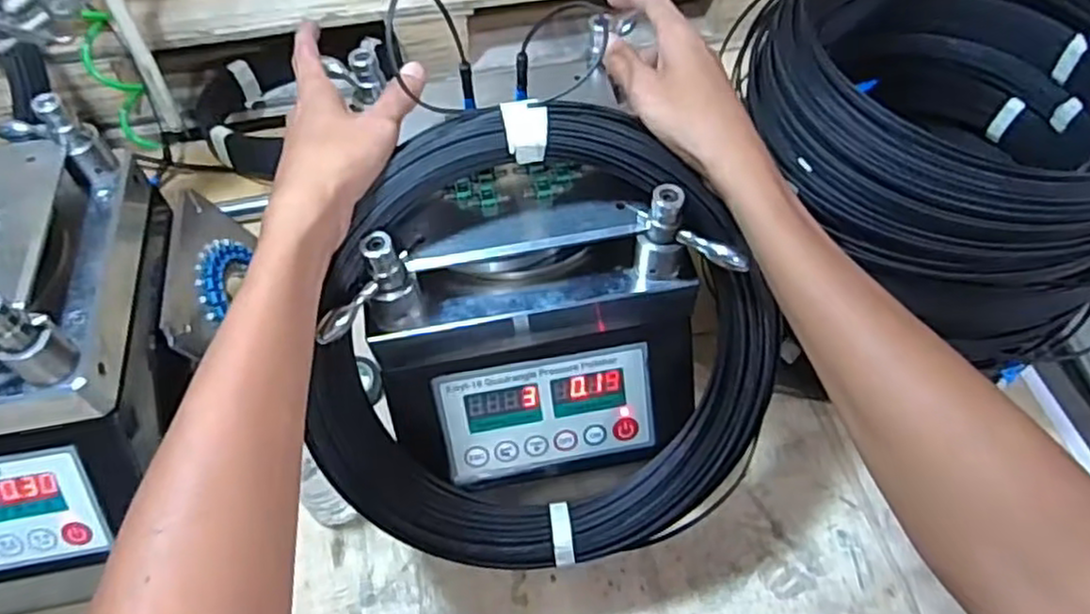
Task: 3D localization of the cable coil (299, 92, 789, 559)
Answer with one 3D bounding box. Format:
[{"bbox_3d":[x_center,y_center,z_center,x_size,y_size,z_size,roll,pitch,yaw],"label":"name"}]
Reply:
[{"bbox_3d":[0.010,0.029,0.473,0.287,0.300,0.051,15,14,-10],"label":"cable coil"}]

